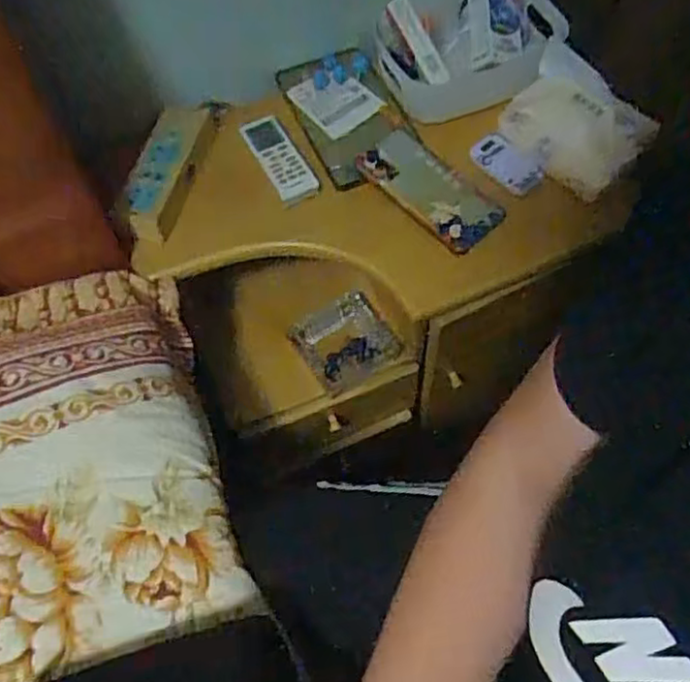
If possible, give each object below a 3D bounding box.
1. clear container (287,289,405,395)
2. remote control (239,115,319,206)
[{"bbox_3d":[0.002,-0.001,0.844,0.109,0.033,0.104,-32,66,-14],"label":"clear container"},{"bbox_3d":[-0.076,-0.209,0.761,0.047,0.023,0.118,-28,65,-12],"label":"remote control"}]

